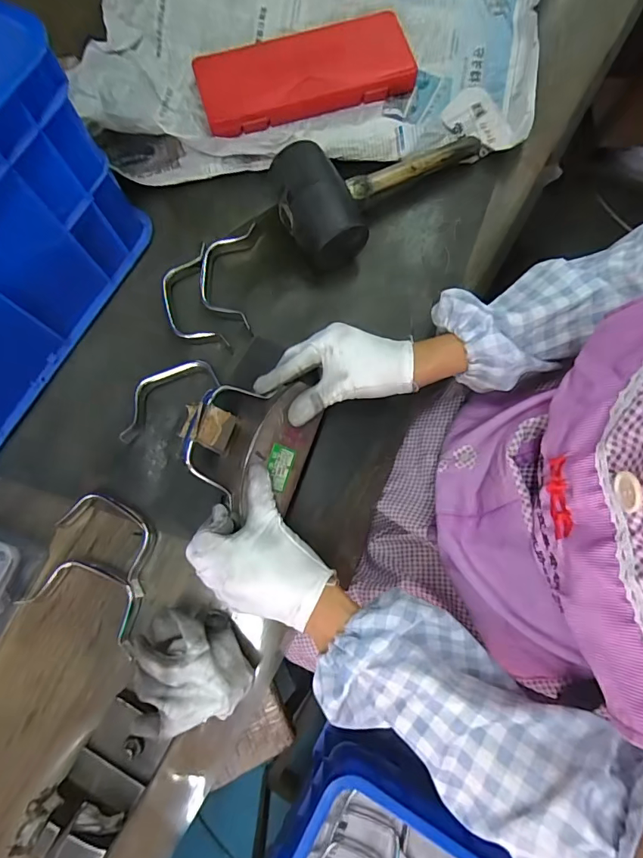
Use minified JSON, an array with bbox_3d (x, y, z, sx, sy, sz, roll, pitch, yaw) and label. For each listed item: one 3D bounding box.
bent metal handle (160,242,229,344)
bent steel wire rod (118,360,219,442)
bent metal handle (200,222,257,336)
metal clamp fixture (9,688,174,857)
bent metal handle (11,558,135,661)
[{"bbox_3d":[-0.139,-0.140,0.471,0.055,0.013,0.120,-14,79,-9],"label":"bent metal handle"},{"bbox_3d":[-0.162,-0.035,0.453,0.112,0.015,0.042,-35,81,-7],"label":"bent steel wire rod"},{"bbox_3d":[-0.102,-0.165,0.482,0.056,0.020,0.124,0,79,-1],"label":"bent metal handle"},{"bbox_3d":[-0.172,0.277,0.350,0.065,0.066,0.098,32,80,5],"label":"metal clamp fixture"},{"bbox_3d":[-0.213,0.156,0.406,0.121,0.026,0.054,21,79,3],"label":"bent metal handle"}]

